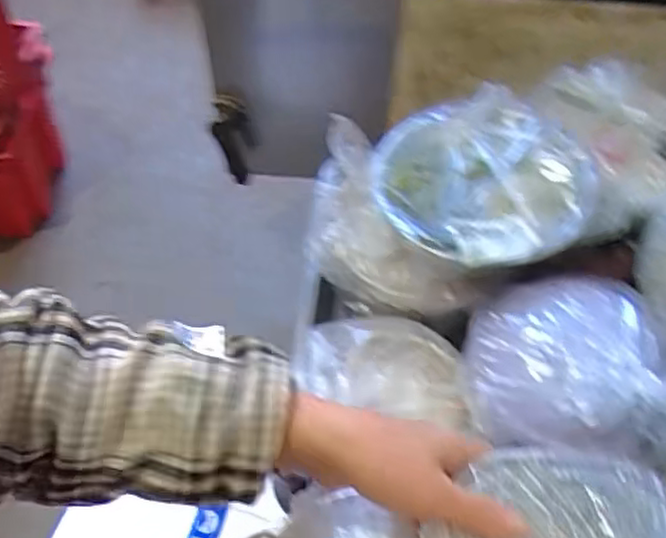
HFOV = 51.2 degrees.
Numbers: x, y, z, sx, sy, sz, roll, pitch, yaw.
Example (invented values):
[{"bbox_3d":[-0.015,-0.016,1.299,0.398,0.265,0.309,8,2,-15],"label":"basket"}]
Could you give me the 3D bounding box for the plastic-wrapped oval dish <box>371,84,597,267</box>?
[{"bbox_3d":[0.118,-0.072,0.547,0.165,0.038,0.167,-18,55,-15],"label":"plastic-wrapped oval dish"}]

